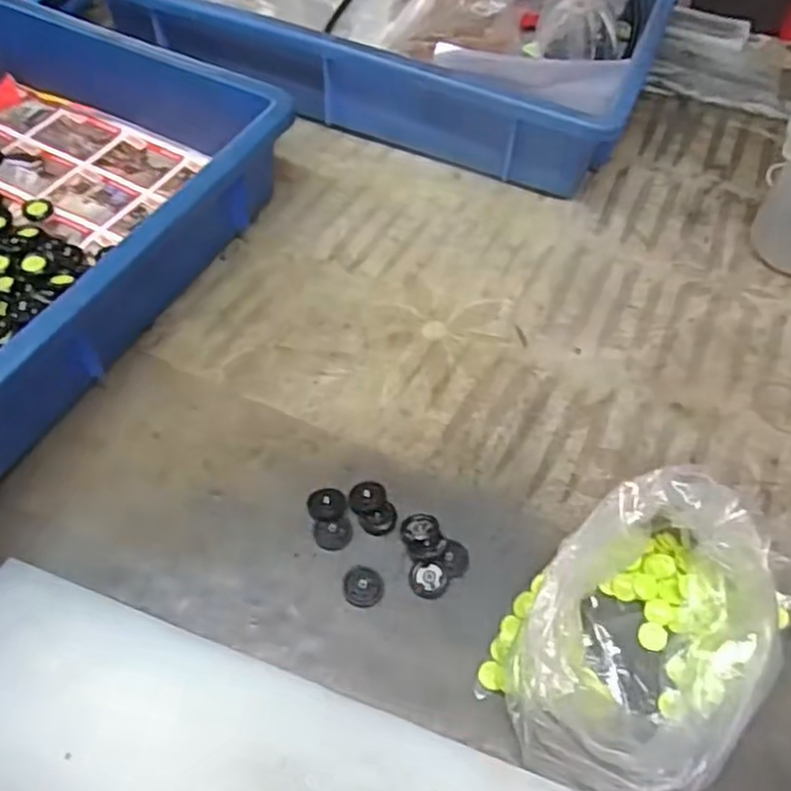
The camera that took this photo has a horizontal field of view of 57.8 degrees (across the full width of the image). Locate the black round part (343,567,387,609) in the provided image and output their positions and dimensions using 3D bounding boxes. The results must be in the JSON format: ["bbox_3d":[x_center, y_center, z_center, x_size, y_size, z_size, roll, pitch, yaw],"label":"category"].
[{"bbox_3d":[-0.016,0.095,0.356,0.020,0.004,0.019,1,54,-2],"label":"black round part"}]

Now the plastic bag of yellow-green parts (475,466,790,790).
[{"bbox_3d":[0.115,0.106,0.322,0.143,0.056,0.103,-32,62,-23],"label":"plastic bag of yellow-green parts"}]

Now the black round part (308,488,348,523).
[{"bbox_3d":[-0.036,0.057,0.380,0.019,0.006,0.019,1,54,-2],"label":"black round part"}]

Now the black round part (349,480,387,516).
[{"bbox_3d":[-0.015,0.054,0.384,0.018,0.005,0.020,9,54,3],"label":"black round part"}]

